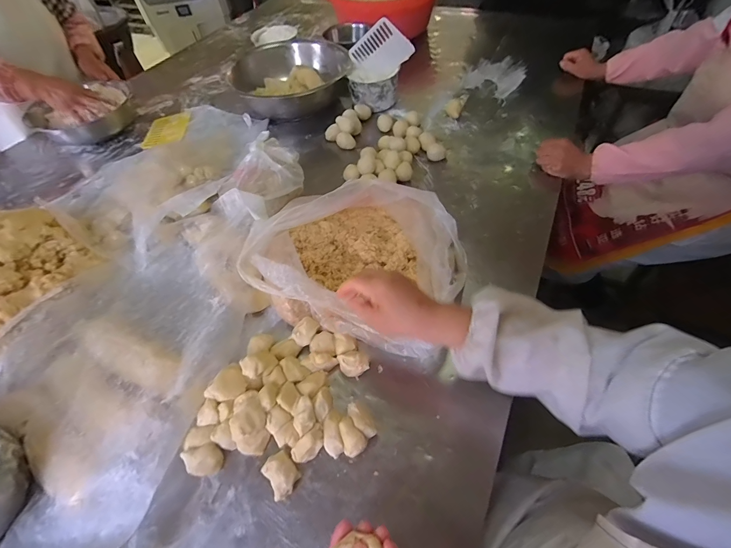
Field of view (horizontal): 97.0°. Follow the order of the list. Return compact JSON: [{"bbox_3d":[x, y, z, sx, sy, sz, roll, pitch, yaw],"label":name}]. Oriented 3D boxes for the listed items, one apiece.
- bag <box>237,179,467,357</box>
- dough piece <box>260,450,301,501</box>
[{"bbox_3d":[-0.012,-0.034,0.554,0.336,0.119,0.261,13,57,13],"label":"bag"},{"bbox_3d":[-0.108,0.260,0.419,0.036,0.021,0.048,-31,59,-16],"label":"dough piece"}]

